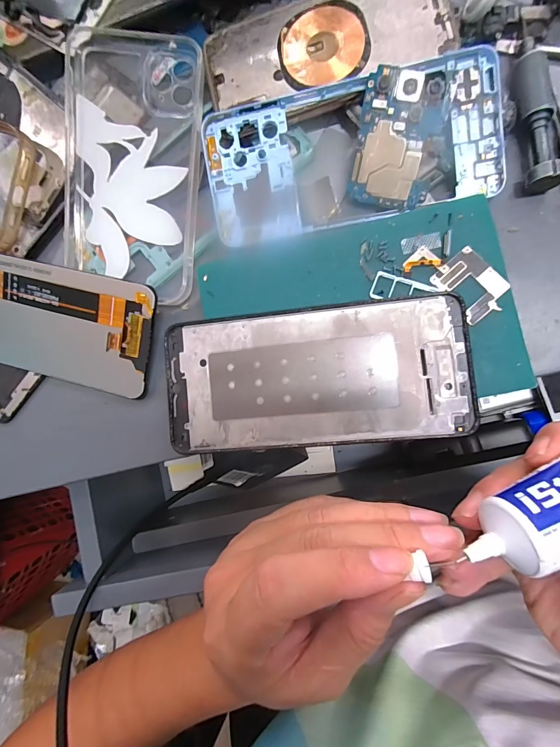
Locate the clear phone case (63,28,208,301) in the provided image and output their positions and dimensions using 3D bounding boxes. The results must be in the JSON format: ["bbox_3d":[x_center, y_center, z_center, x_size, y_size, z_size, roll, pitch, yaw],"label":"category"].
[{"bbox_3d":[-0.092,-0.134,0.215,0.085,0.009,0.169,3,92,7],"label":"clear phone case"}]

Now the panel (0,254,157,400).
[{"bbox_3d":[-0.154,-0.034,0.220,0.154,0.006,0.071,14,103,8],"label":"panel"}]

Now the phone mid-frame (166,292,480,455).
[{"bbox_3d":[0.017,0.002,0.190,0.159,0.014,0.073,-6,91,7],"label":"phone mid-frame"}]

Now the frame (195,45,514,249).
[{"bbox_3d":[0.039,-0.126,0.199,0.163,0.011,0.078,-7,91,7],"label":"frame"}]

